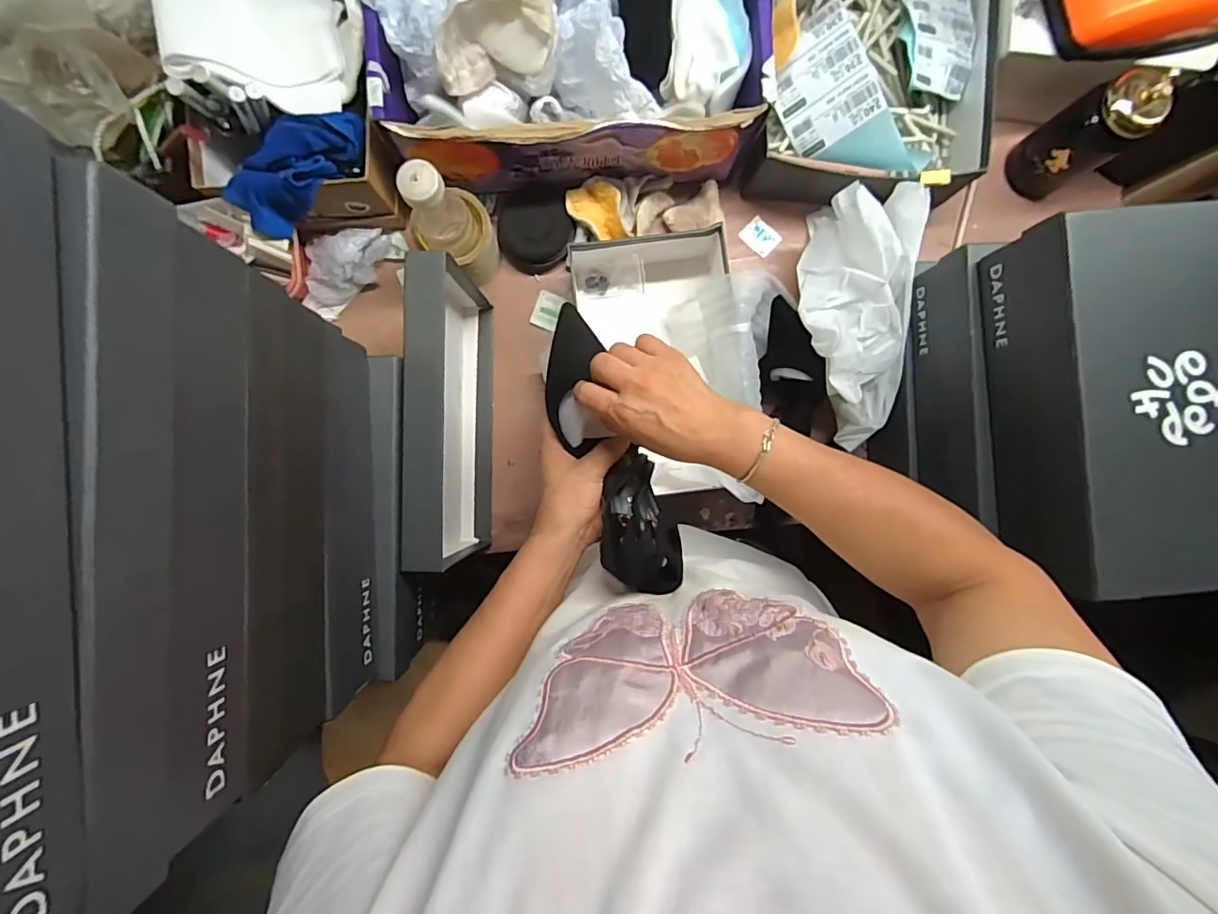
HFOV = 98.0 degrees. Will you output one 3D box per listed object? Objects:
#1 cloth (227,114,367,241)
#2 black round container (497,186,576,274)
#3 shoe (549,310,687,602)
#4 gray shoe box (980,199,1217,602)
[{"bbox_3d":[-0.333,-0.311,0.563,0.082,0.052,0.158,40,89,-2],"label":"cloth"},{"bbox_3d":[-0.090,-0.278,0.650,0.091,0.028,0.092,0,90,-2],"label":"black round container"},{"bbox_3d":[-0.001,-0.004,0.455,0.071,0.076,0.249,-20,70,-2],"label":"shoe"},{"bbox_3d":[0.431,-0.044,0.440,0.159,0.090,0.290,-4,90,-2],"label":"gray shoe box"}]

